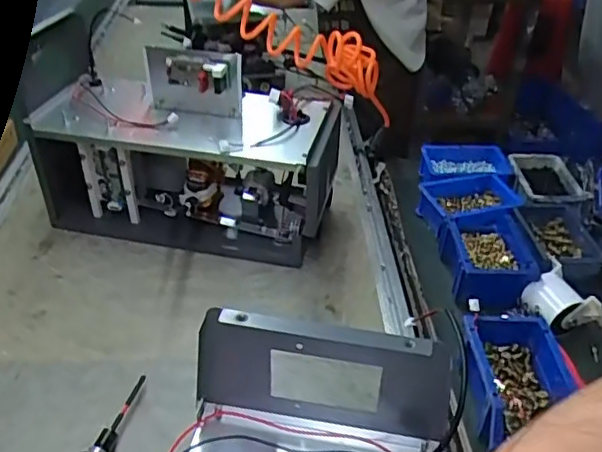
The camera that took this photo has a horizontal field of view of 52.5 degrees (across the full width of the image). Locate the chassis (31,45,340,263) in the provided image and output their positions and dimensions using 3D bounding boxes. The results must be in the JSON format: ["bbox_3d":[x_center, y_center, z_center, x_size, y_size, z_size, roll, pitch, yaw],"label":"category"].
[{"bbox_3d":[-0.175,-0.122,0.974,0.447,0.262,0.223,8,37,8],"label":"chassis"}]

